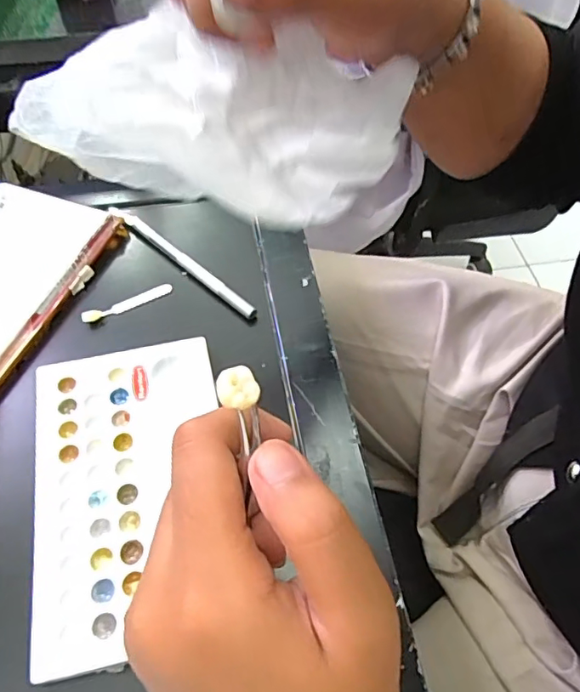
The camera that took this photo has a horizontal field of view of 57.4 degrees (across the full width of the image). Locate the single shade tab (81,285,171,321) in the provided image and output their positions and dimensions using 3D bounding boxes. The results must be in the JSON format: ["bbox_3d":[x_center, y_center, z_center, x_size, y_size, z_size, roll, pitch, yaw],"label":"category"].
[{"bbox_3d":[-0.100,-0.027,0.329,0.056,0.006,0.007,-24,59,-16],"label":"single shade tab"}]

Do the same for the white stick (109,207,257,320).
[{"bbox_3d":[-0.071,-0.057,0.346,0.130,0.011,0.008,36,62,22],"label":"white stick"}]

